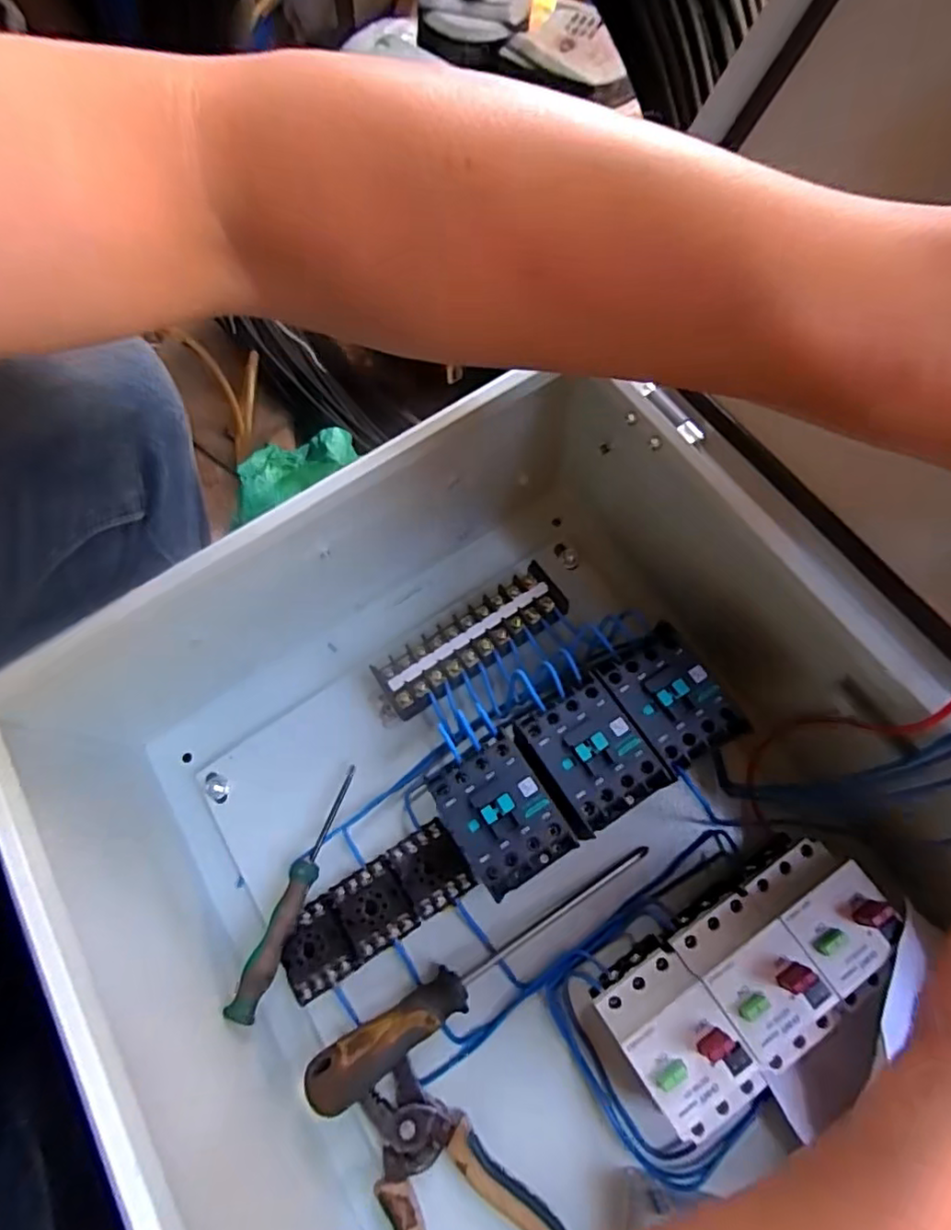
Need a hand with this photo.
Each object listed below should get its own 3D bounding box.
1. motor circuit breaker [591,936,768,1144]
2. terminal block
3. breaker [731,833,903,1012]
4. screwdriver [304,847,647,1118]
[{"bbox_3d":[0.112,0.238,0.347,0.057,0.070,0.084,-32,73,-7],"label":"motor circuit breaker"},{"bbox_3d":[-0.002,0.021,0.460,0.147,0.052,0.045,-33,73,-7],"label":"terminal block"},{"bbox_3d":[0.205,0.179,0.357,0.055,0.066,0.072,-34,73,-7],"label":"breaker"},{"bbox_3d":[0.008,0.220,0.384,0.245,0.027,0.030,-33,73,-7],"label":"screwdriver"}]

